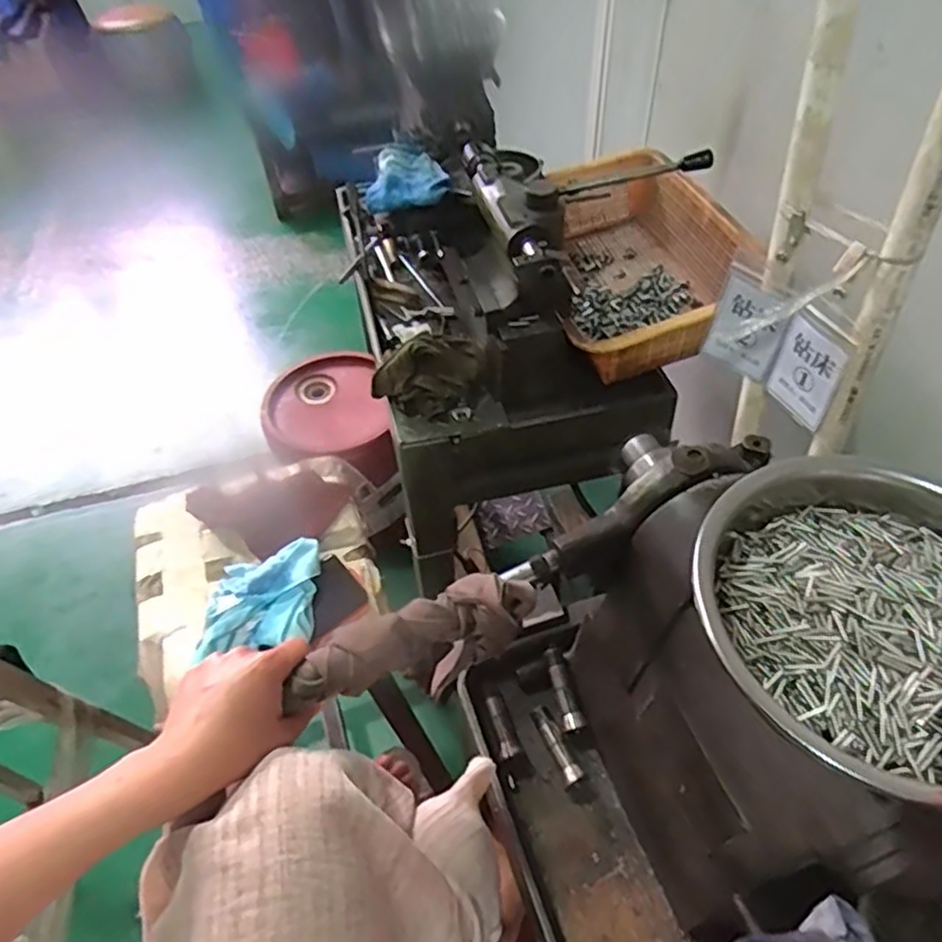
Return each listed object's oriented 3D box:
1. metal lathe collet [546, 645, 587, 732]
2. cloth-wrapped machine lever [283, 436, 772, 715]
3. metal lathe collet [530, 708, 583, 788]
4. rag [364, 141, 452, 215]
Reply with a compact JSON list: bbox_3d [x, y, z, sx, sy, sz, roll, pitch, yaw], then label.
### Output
[{"bbox_3d":[0.086,0.202,0.628,0.019,0.012,0.076,-12,63,-8],"label":"metal lathe collet"},{"bbox_3d":[0.011,0.087,0.458,0.400,0.057,0.052,-31,54,-7],"label":"cloth-wrapped machine lever"},{"bbox_3d":[0.076,0.244,0.606,0.018,0.019,0.073,-18,51,-13],"label":"metal lathe collet"},{"bbox_3d":[-0.085,-0.381,0.881,0.109,0.041,0.103,-7,49,-4],"label":"rag"}]

